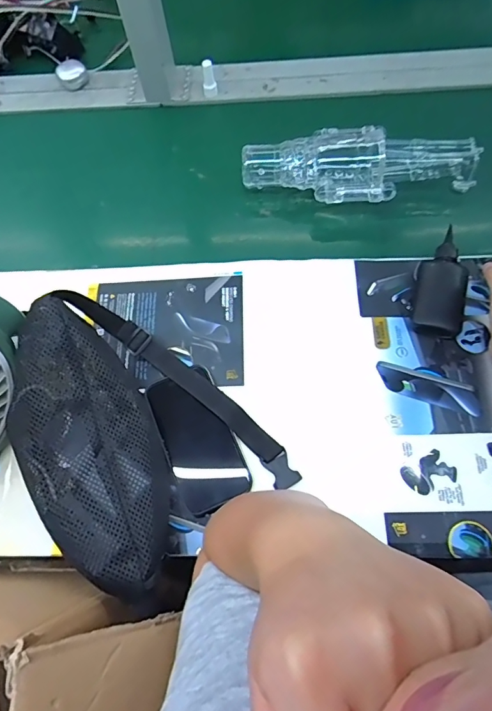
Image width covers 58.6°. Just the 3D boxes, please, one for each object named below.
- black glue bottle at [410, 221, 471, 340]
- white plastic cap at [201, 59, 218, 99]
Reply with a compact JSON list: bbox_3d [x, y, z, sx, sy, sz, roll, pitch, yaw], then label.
[{"bbox_3d":[0.230,-0.084,0.512,0.057,0.027,0.133,13,70,8],"label":"black glue bottle"},{"bbox_3d":[-0.055,-0.421,0.663,0.020,0.048,0.020,-1,68,2],"label":"white plastic cap"}]

